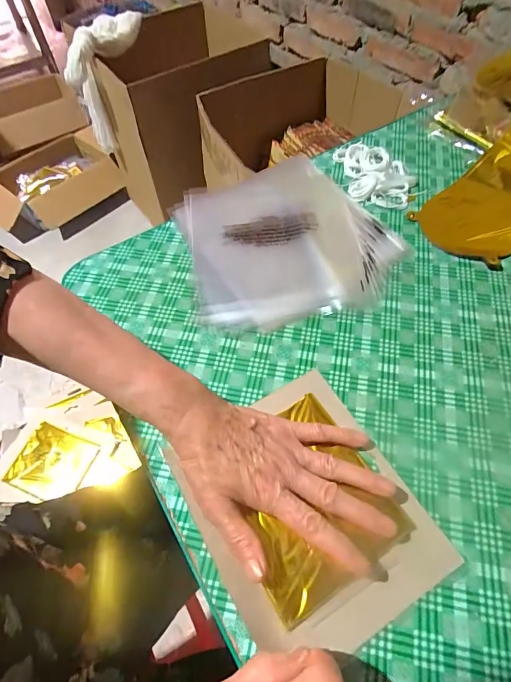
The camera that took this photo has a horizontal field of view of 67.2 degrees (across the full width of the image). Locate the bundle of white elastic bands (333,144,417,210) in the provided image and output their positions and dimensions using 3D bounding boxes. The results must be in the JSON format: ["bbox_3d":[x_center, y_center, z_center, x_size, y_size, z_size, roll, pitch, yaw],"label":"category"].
[{"bbox_3d":[0.166,-0.227,0.521,0.088,0.017,0.115,-10,59,-3],"label":"bundle of white elastic bands"}]

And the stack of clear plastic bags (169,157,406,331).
[{"bbox_3d":[0.034,-0.127,0.470,0.238,0.020,0.235,-15,59,-6],"label":"stack of clear plastic bags"}]

